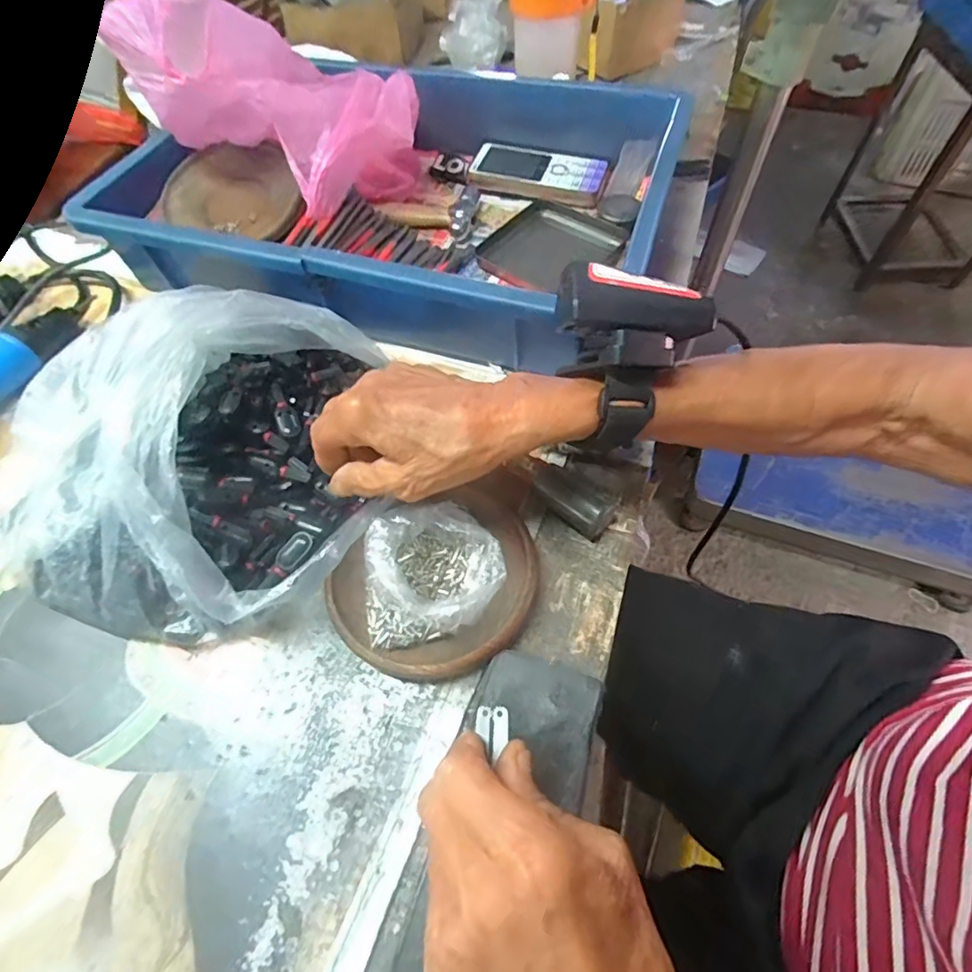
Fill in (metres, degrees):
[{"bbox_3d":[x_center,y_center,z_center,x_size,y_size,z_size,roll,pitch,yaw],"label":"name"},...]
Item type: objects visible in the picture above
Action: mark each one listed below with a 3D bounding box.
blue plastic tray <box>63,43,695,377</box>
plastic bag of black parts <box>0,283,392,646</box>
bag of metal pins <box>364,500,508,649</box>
[{"bbox_3d":[-0.068,-0.241,0.458,0.419,0.078,0.305,17,60,13],"label":"blue plastic tray"},{"bbox_3d":[-0.165,-0.018,0.311,0.178,0.082,0.179,-4,59,1],"label":"plastic bag of black parts"},{"bbox_3d":[-0.029,0.044,0.302,0.076,0.038,0.078,-10,58,-3],"label":"bag of metal pins"}]

